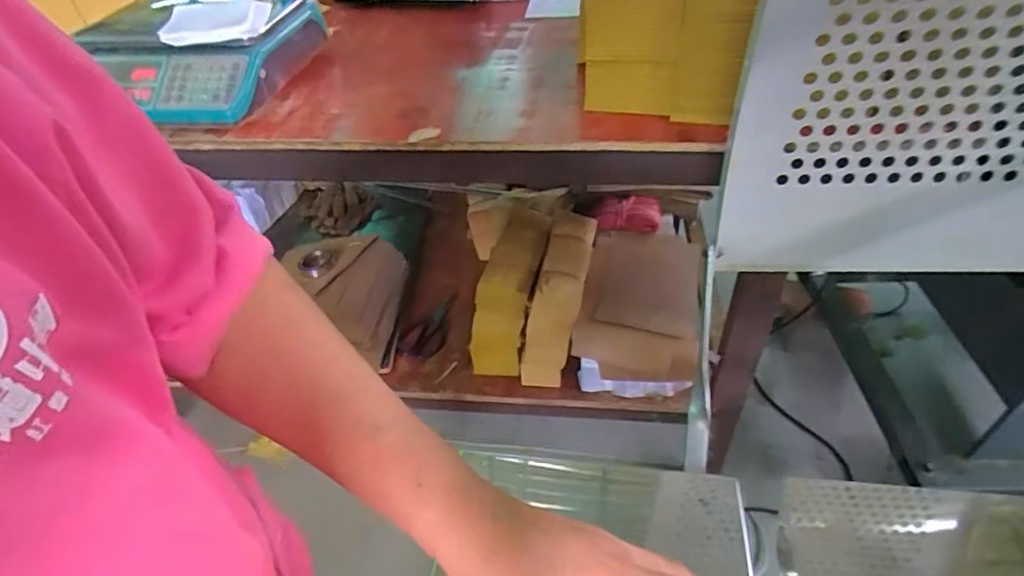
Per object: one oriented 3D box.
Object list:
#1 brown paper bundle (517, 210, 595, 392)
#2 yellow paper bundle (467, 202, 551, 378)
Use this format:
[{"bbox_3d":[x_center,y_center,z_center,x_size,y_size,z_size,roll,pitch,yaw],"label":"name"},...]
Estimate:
[{"bbox_3d":[0.093,0.011,1.091,0.099,0.210,0.278,7,45,11],"label":"brown paper bundle"},{"bbox_3d":[0.009,-0.009,1.136,0.112,0.210,0.310,8,45,13],"label":"yellow paper bundle"}]

